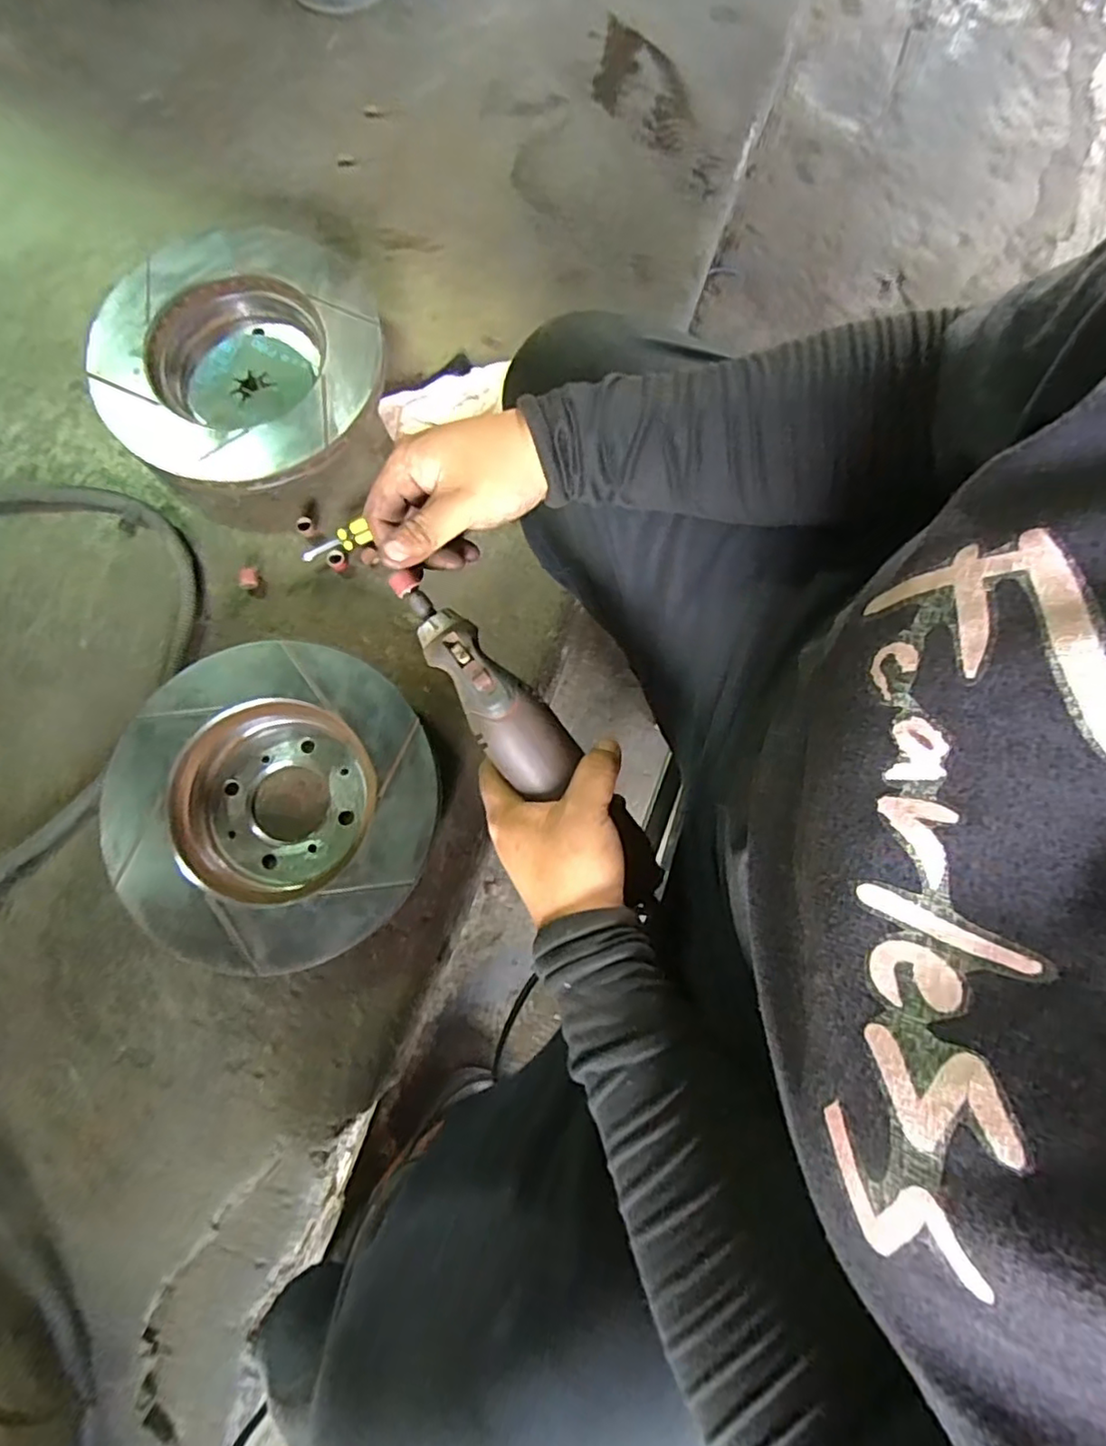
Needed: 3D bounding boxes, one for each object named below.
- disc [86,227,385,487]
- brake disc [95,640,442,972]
[{"bbox_3d":[-0.282,-0.332,0.589,0.243,0.049,0.250,0,79,-1],"label":"disc"},{"bbox_3d":[-0.216,0.063,0.510,0.235,0.059,0.242,0,79,-1],"label":"brake disc"}]

